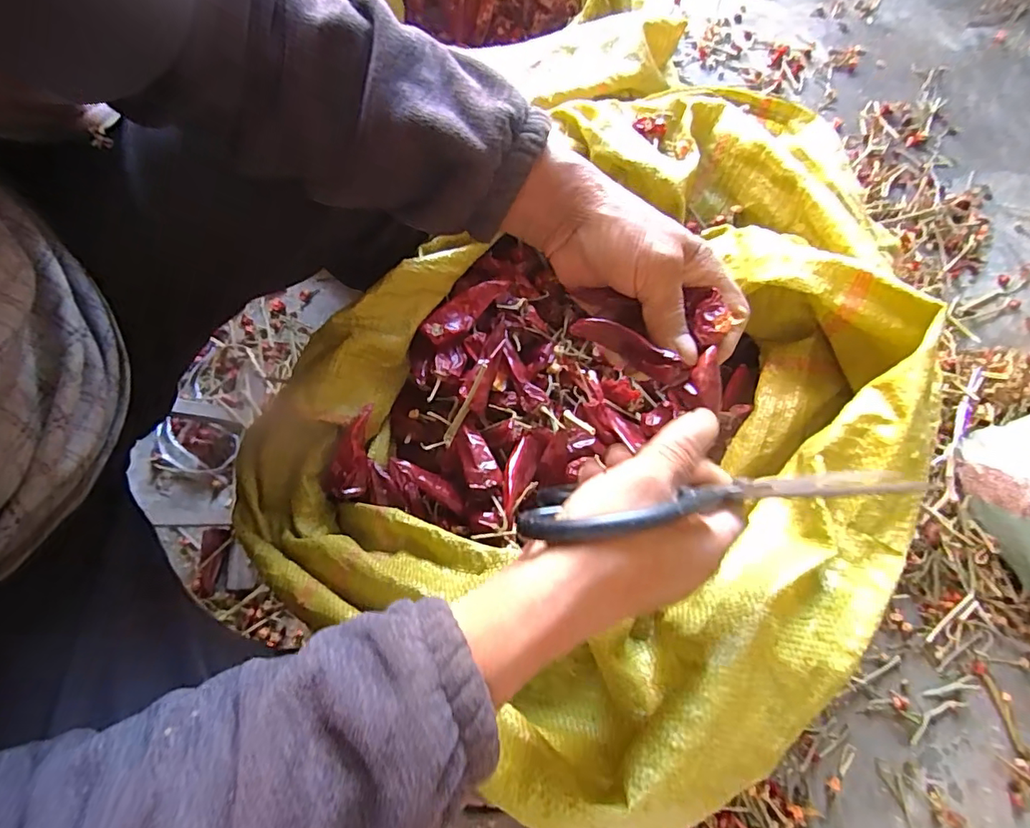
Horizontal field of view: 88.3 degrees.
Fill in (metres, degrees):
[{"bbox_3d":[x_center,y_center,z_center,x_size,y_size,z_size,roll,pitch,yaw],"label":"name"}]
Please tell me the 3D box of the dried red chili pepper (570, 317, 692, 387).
[{"bbox_3d":[0.068,-0.038,0.313,0.071,0.020,0.014,31,74,14],"label":"dried red chili pepper"}]

